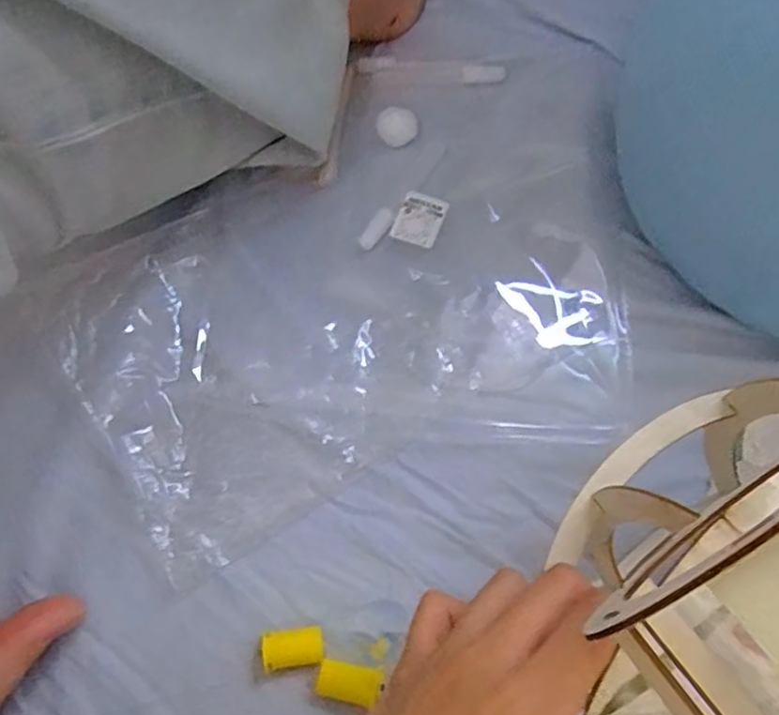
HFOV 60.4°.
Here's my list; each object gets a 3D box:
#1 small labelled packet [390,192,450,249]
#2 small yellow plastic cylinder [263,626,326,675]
[{"bbox_3d":[0.020,-0.093,0.451,0.030,0.009,0.036,21,69,11],"label":"small labelled packet"},{"bbox_3d":[-0.050,0.152,0.350,0.031,0.015,0.018,-11,66,-2],"label":"small yellow plastic cylinder"}]

